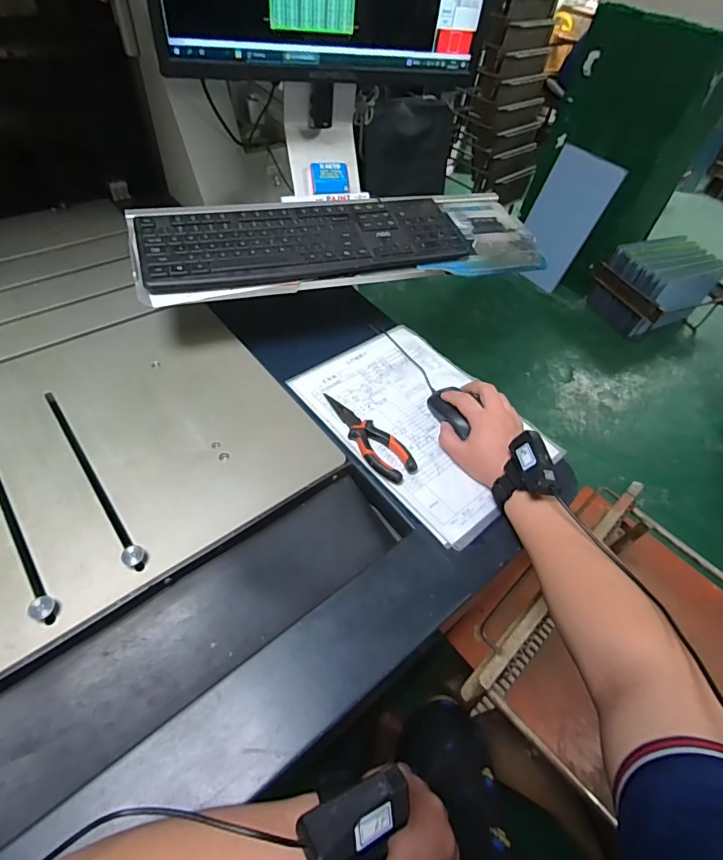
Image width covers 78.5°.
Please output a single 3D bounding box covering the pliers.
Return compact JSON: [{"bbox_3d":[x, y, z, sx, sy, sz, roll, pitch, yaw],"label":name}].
[{"bbox_3d":[0.009,0.004,0.552,0.049,0.013,0.149,-24,59,-24],"label":"pliers"}]

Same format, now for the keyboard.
[{"bbox_3d":[-0.061,-0.269,0.617,0.453,0.033,0.138,-14,55,-18],"label":"keyboard"}]

